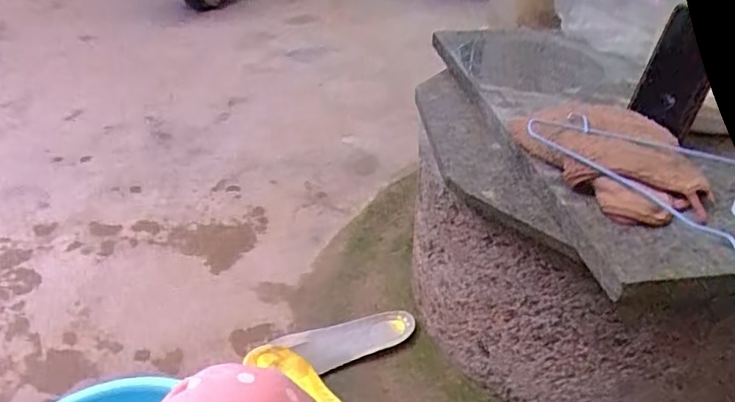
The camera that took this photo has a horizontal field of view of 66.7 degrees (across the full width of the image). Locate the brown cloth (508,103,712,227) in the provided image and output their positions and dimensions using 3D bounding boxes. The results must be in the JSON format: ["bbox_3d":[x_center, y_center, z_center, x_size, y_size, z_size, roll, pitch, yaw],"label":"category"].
[{"bbox_3d":[0.263,-0.047,0.587,0.164,0.051,0.176,-5,34,-12],"label":"brown cloth"}]

